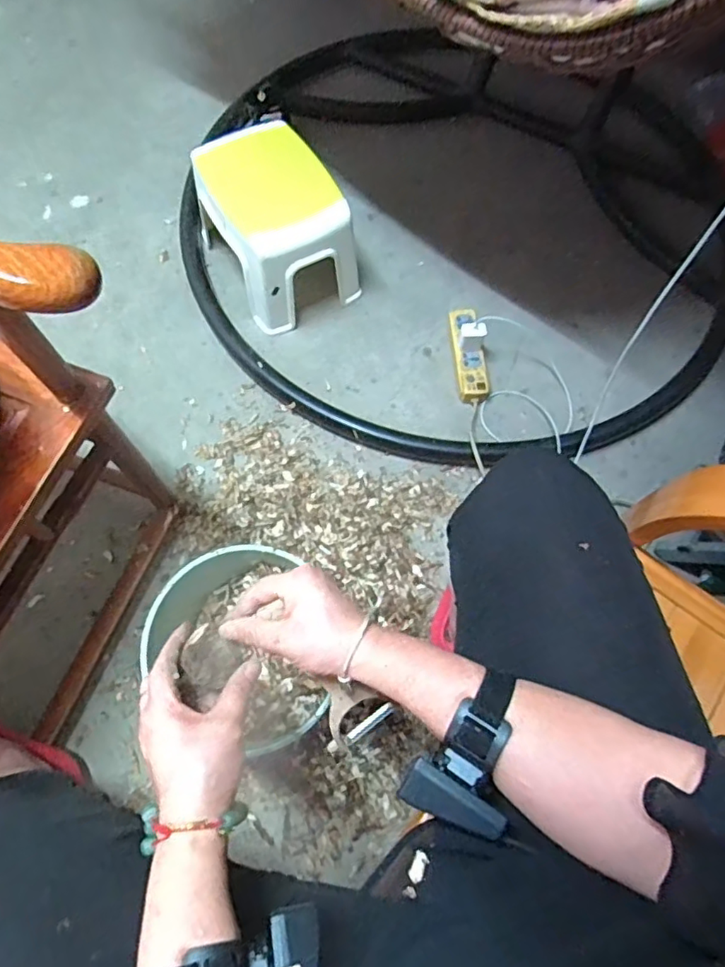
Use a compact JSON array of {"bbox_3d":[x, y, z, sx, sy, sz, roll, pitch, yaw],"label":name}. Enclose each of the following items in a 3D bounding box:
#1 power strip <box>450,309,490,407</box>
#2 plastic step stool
[{"bbox_3d":[0.201,-0.250,1.082,0.055,0.040,0.203,-5,68,-4],"label":"power strip"},{"bbox_3d":[-0.165,-0.476,1.060,0.221,0.227,0.268,-29,71,-13],"label":"plastic step stool"}]

